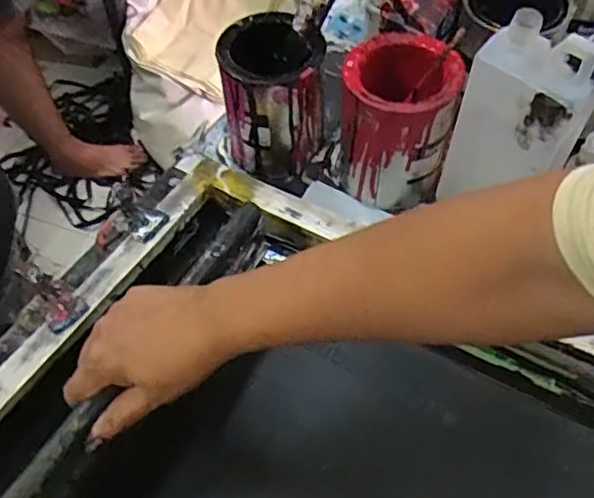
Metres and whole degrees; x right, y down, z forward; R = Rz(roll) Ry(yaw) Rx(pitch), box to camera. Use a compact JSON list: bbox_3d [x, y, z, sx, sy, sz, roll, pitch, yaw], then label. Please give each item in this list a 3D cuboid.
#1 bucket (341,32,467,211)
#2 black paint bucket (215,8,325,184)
[{"bbox_3d":[0.102,-0.124,0.630,0.104,0.141,0.103,-1,57,1],"label":"bucket"},{"bbox_3d":[-0.025,-0.165,0.681,0.105,0.146,0.114,-1,57,1],"label":"black paint bucket"}]

